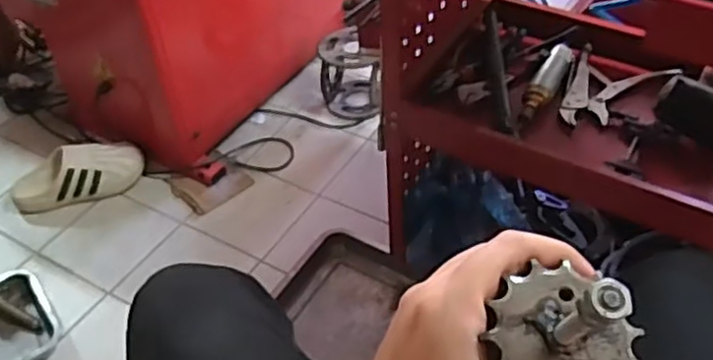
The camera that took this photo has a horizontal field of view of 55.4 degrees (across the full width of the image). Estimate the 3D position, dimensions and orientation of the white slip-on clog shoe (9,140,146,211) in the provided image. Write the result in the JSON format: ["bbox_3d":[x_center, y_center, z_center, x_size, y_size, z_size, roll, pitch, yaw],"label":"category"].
[{"bbox_3d":[-0.579,-0.009,1.410,0.264,0.099,0.095,-17,46,-13],"label":"white slip-on clog shoe"}]

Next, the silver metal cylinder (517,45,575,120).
[{"bbox_3d":[0.283,-0.146,1.010,0.040,0.031,0.158,19,49,21],"label":"silver metal cylinder"}]

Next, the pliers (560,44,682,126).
[{"bbox_3d":[0.364,-0.137,1.006,0.146,0.030,0.172,32,54,30],"label":"pliers"}]

